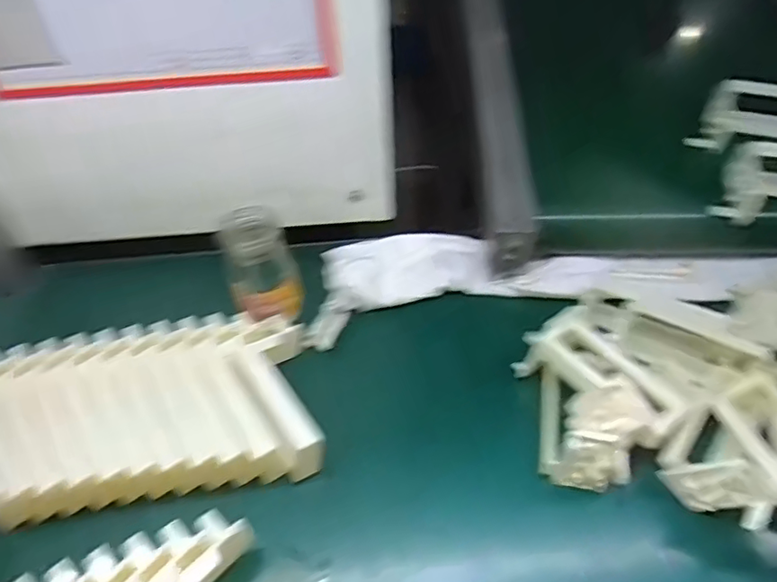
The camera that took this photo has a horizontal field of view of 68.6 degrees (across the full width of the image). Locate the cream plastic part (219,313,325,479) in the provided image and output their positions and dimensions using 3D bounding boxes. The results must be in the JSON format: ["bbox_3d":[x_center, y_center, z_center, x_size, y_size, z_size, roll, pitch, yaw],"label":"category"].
[{"bbox_3d":[-0.086,0.089,0.509,0.073,0.046,0.150,-26,52,-21],"label":"cream plastic part"}]

